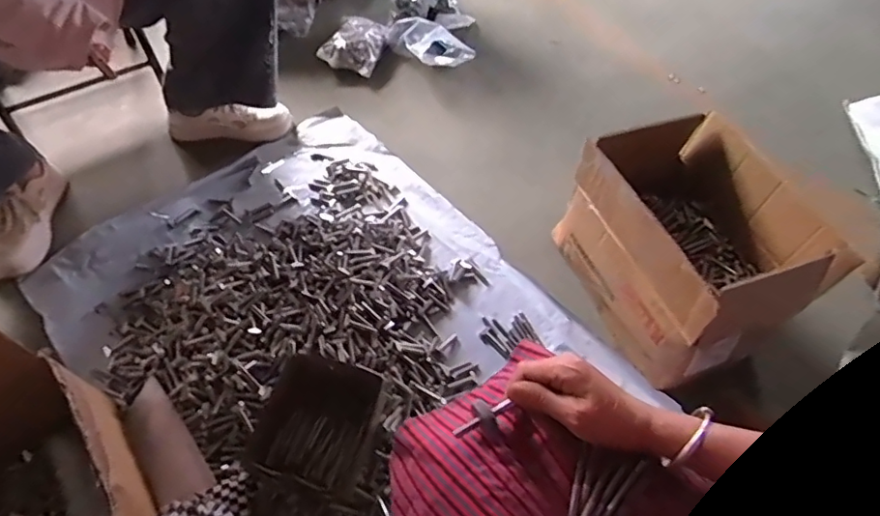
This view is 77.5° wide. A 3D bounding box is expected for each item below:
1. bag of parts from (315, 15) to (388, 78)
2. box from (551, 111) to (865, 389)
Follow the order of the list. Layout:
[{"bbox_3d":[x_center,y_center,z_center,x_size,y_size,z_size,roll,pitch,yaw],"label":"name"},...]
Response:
[{"bbox_3d":[-0.208,-0.535,1.383,0.138,0.059,0.177,17,55,10],"label":"bag of parts"},{"bbox_3d":[0.395,-0.026,0.880,0.261,0.240,0.338,-19,57,-16],"label":"box"}]

